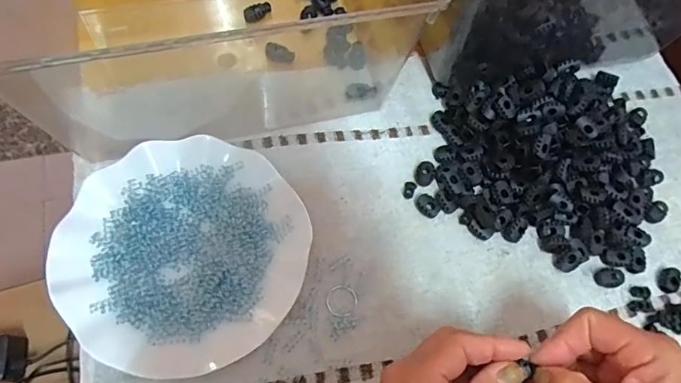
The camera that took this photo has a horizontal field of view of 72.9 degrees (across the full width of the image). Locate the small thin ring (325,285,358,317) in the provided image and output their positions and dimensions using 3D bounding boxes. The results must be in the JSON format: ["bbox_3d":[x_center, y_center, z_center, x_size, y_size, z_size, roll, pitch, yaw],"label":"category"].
[{"bbox_3d":[0.001,0.088,0.369,0.025,0.004,0.025,2,69,-5],"label":"small thin ring"}]

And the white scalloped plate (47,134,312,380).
[{"bbox_3d":[-0.120,0.045,0.364,0.177,0.037,0.178,2,69,-5],"label":"white scalloped plate"}]

